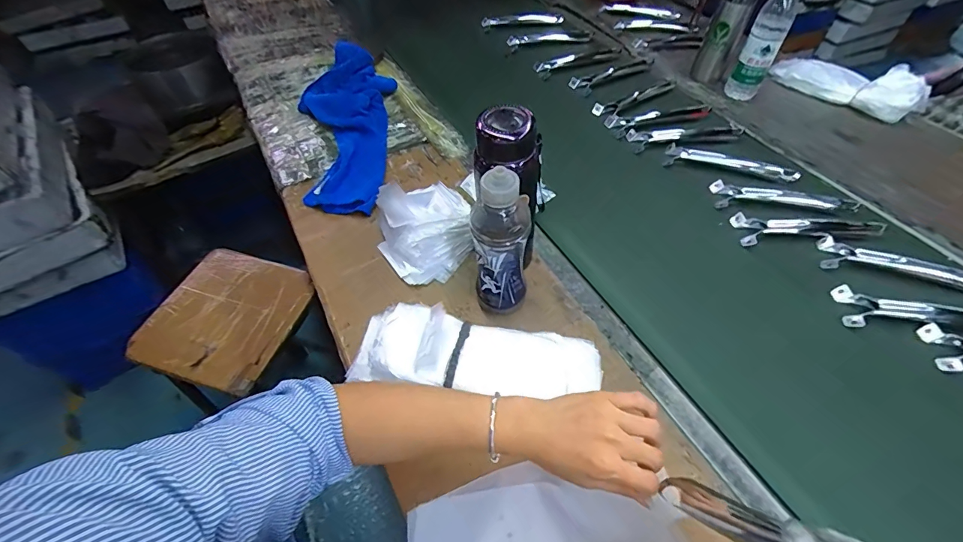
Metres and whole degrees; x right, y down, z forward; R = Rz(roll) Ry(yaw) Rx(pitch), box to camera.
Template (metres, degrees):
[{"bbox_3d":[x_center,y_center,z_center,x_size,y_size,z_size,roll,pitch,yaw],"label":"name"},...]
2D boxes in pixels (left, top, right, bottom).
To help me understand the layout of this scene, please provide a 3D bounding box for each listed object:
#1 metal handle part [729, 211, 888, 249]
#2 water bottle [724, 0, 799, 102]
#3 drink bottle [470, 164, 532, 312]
[{"bbox_3d":[0.506,-0.073,0.653,0.211,0.020,0.057,-2,51,-1],"label":"metal handle part"},{"bbox_3d":[0.563,-0.455,0.840,0.061,0.203,0.059,24,55,18],"label":"water bottle"},{"bbox_3d":[0.024,-0.037,0.514,0.071,0.210,0.075,0,51,0],"label":"drink bottle"}]

